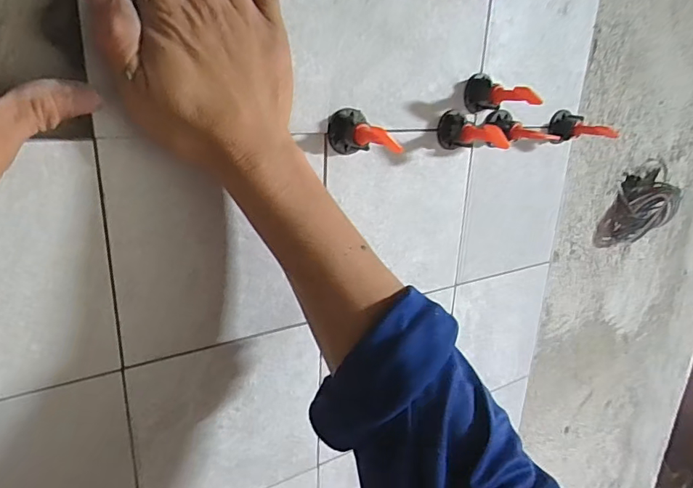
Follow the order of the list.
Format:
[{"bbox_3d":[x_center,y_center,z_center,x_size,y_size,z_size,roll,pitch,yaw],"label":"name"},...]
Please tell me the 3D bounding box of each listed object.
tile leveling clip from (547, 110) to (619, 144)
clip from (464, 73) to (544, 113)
[{"bbox_3d":[0.227,-0.110,0.464,0.059,0.030,0.027,14,22,32],"label":"tile leveling clip"},{"bbox_3d":[0.128,-0.119,0.388,0.027,0.028,0.060,-14,25,-40],"label":"clip"}]

